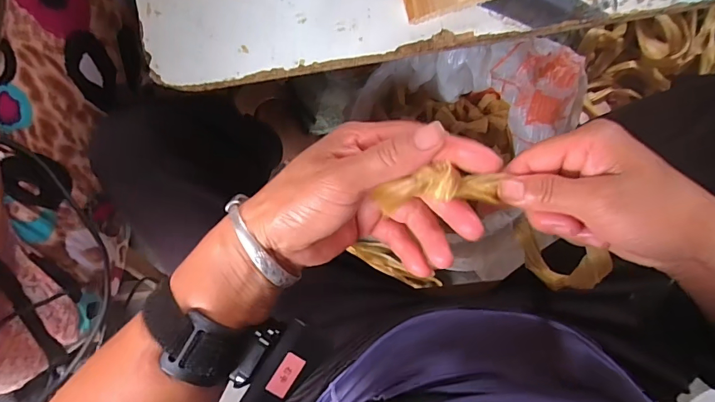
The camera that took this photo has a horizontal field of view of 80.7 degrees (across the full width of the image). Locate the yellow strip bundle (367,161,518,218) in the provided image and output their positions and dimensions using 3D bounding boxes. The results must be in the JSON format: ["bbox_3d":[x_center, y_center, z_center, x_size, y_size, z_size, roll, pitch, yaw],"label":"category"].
[{"bbox_3d":[0.052,-0.009,0.246,0.078,0.017,0.021,-4,91,-19],"label":"yellow strip bundle"}]

